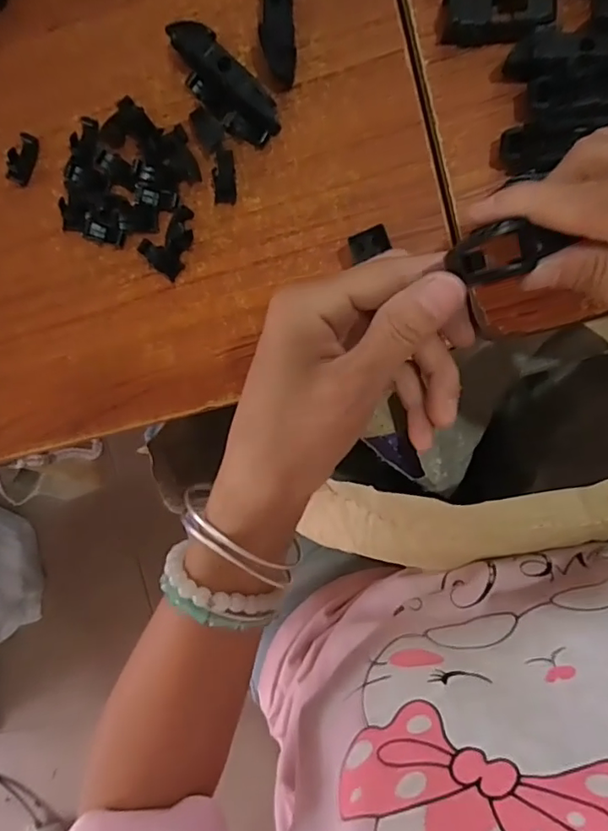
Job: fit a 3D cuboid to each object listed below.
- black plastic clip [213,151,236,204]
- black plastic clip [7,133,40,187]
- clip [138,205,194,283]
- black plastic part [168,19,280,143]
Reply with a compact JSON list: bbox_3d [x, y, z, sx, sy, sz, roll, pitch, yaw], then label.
[{"bbox_3d":[-0.043,-0.130,0.295,0.012,0.004,0.028,0,95,6],"label":"black plastic clip"},{"bbox_3d":[-0.157,-0.143,0.302,0.011,0.008,0.027,25,97,4],"label":"black plastic clip"},{"bbox_3d":[-0.072,-0.097,0.299,0.025,0.009,0.036,41,98,2],"label":"clip"},{"bbox_3d":[-0.043,-0.174,0.284,0.025,0.017,0.069,-42,89,8],"label":"black plastic part"}]

